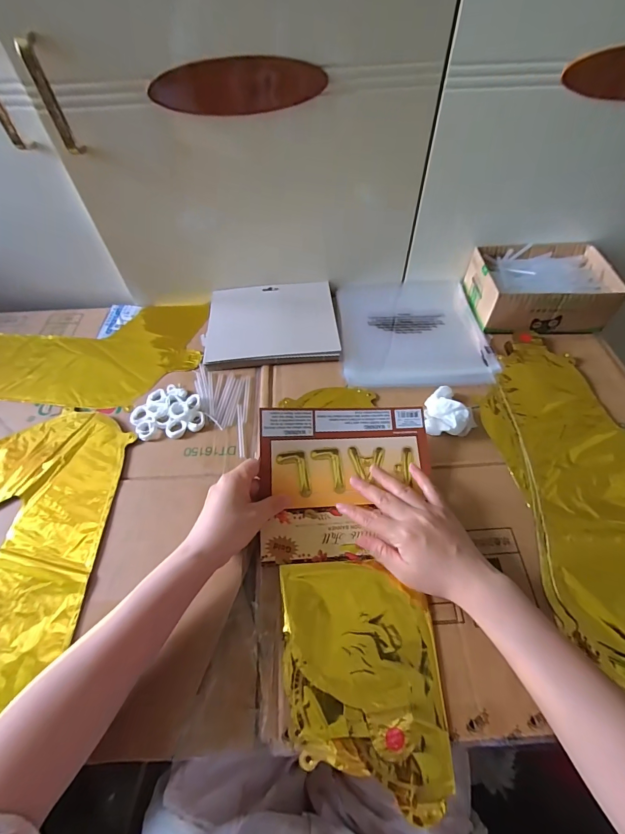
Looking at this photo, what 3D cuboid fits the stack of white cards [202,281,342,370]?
[{"bbox_3d":[-0.060,-0.145,0.569,0.196,0.012,0.159,-3,56,-1],"label":"stack of white cards"}]

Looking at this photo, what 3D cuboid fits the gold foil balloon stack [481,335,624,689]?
[{"bbox_3d":[0.334,0.089,0.407,0.221,0.016,0.452,-6,56,-3],"label":"gold foil balloon stack"}]

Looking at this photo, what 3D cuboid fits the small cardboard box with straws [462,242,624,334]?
[{"bbox_3d":[0.350,-0.202,0.580,0.189,0.064,0.142,1,56,2],"label":"small cardboard box with straws"}]

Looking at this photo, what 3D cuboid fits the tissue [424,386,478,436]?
[{"bbox_3d":[0.162,-0.004,0.464,0.066,0.027,0.064,-26,59,-16],"label":"tissue"}]

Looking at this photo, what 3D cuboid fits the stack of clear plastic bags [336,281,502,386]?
[{"bbox_3d":[0.150,-0.140,0.579,0.212,0.021,0.233,-1,56,0],"label":"stack of clear plastic bags"}]

